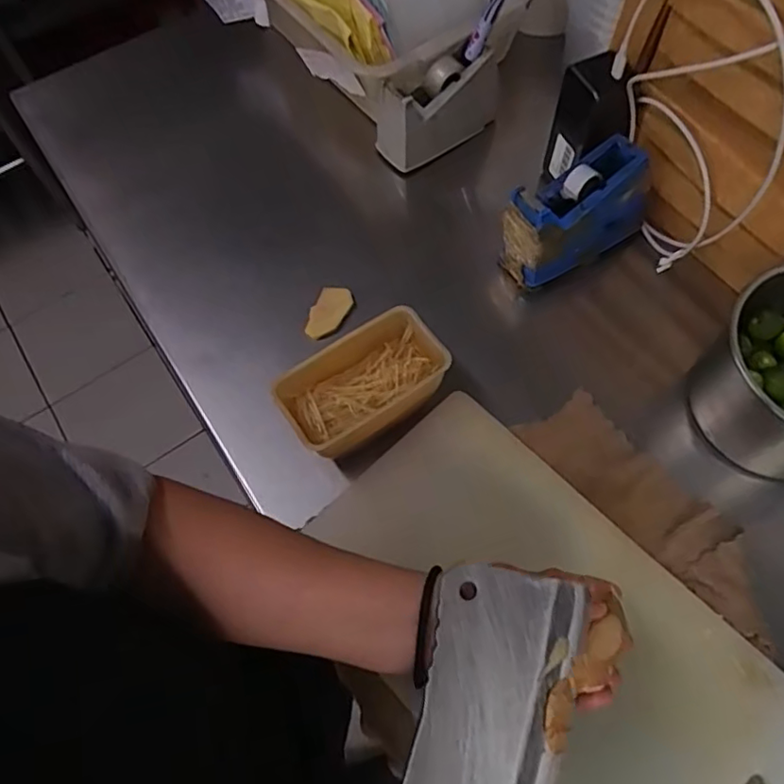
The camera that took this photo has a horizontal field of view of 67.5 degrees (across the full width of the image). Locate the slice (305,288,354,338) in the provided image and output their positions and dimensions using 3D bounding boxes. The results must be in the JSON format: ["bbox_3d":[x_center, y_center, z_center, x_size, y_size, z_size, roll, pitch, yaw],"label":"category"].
[{"bbox_3d":[-0.063,-0.080,0.583,0.031,0.012,0.058,28,69,15],"label":"slice"}]

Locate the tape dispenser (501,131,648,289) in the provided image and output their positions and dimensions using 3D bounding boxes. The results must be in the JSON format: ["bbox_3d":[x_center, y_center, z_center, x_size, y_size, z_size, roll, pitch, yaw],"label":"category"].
[{"bbox_3d":[0.176,-0.171,0.562,0.137,0.088,0.062,-31,67,-11],"label":"tape dispenser"}]

